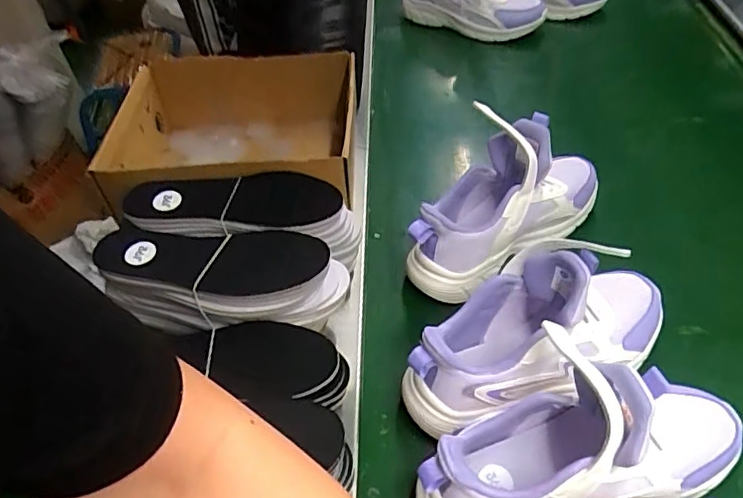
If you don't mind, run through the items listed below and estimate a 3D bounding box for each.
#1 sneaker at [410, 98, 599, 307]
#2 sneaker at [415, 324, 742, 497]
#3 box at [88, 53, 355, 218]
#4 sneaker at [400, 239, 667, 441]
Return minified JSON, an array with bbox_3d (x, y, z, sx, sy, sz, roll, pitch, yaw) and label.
[{"bbox_3d":[0.139,-0.054,0.589,0.243,0.148,0.094,-31,52,-22],"label":"sneaker"},{"bbox_3d":[0.156,0.141,0.409,0.248,0.143,0.118,-11,47,-5],"label":"sneaker"},{"bbox_3d":[-0.153,-0.124,0.659,0.267,0.107,0.250,-1,47,4],"label":"box"},{"bbox_3d":[0.143,0.068,0.473,0.237,0.147,0.090,-25,50,-18],"label":"sneaker"}]

